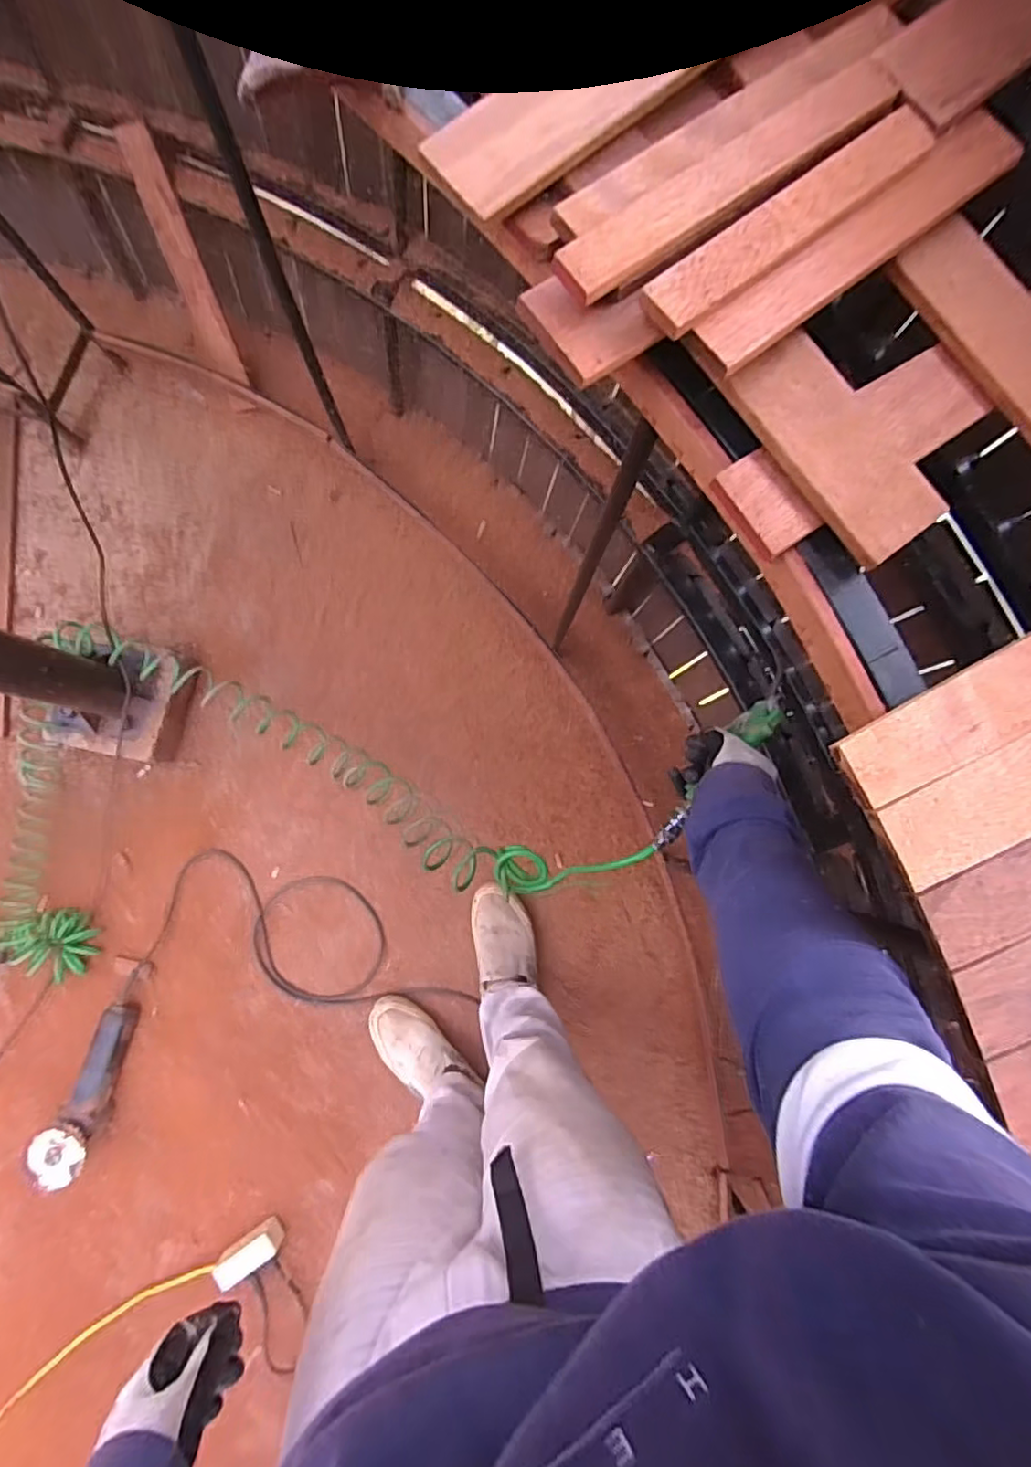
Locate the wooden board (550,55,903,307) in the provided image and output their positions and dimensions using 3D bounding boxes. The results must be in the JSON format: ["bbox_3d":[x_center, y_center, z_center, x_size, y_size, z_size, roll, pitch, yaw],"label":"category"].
[{"bbox_3d":[0.131,-0.336,0.361,0.256,0.017,0.037,-38,88,-6],"label":"wooden board"}]

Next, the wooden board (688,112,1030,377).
[{"bbox_3d":[0.214,-0.305,0.373,0.260,0.018,0.038,-39,86,-6],"label":"wooden board"}]

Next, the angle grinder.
[{"bbox_3d":[-0.743,0.626,1.068,0.083,0.091,0.286,16,70,-2],"label":"angle grinder"}]

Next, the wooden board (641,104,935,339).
[{"bbox_3d":[0.165,-0.307,0.358,0.220,0.014,0.034,-40,87,-6],"label":"wooden board"}]

